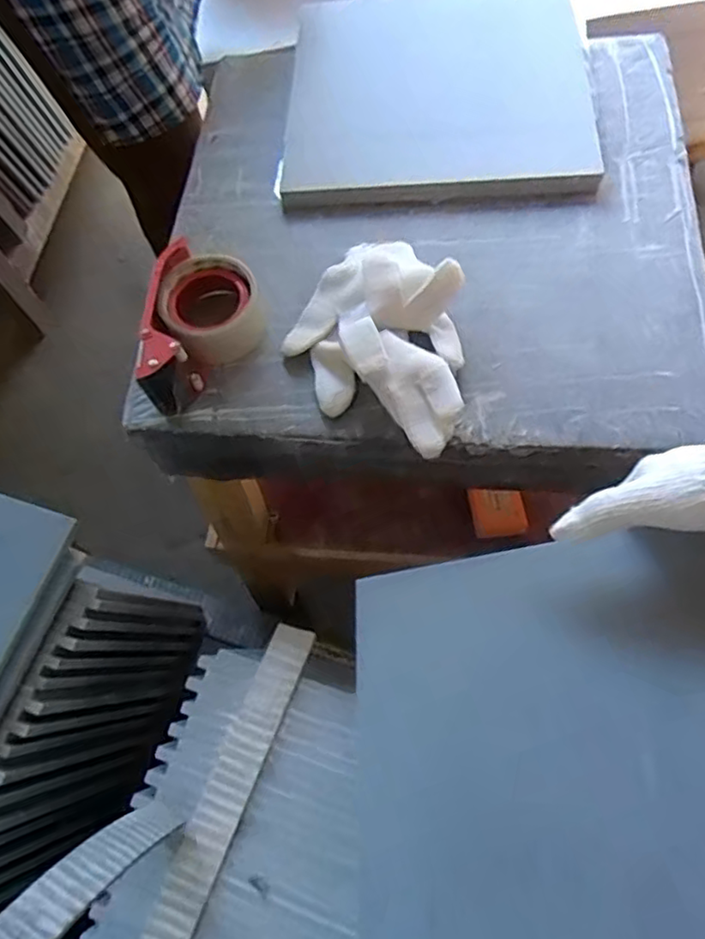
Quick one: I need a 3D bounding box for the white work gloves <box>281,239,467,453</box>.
[{"bbox_3d":[0.037,-0.122,0.540,0.168,0.049,0.180,27,67,14],"label":"white work gloves"}]

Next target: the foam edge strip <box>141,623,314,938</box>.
[{"bbox_3d":[-0.110,0.278,0.551,0.043,0.016,0.300,19,66,10],"label":"foam edge strip"}]

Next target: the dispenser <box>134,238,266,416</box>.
[{"bbox_3d":[-0.128,-0.125,0.559,0.099,0.057,0.137,-4,64,-1],"label":"dispenser"}]

